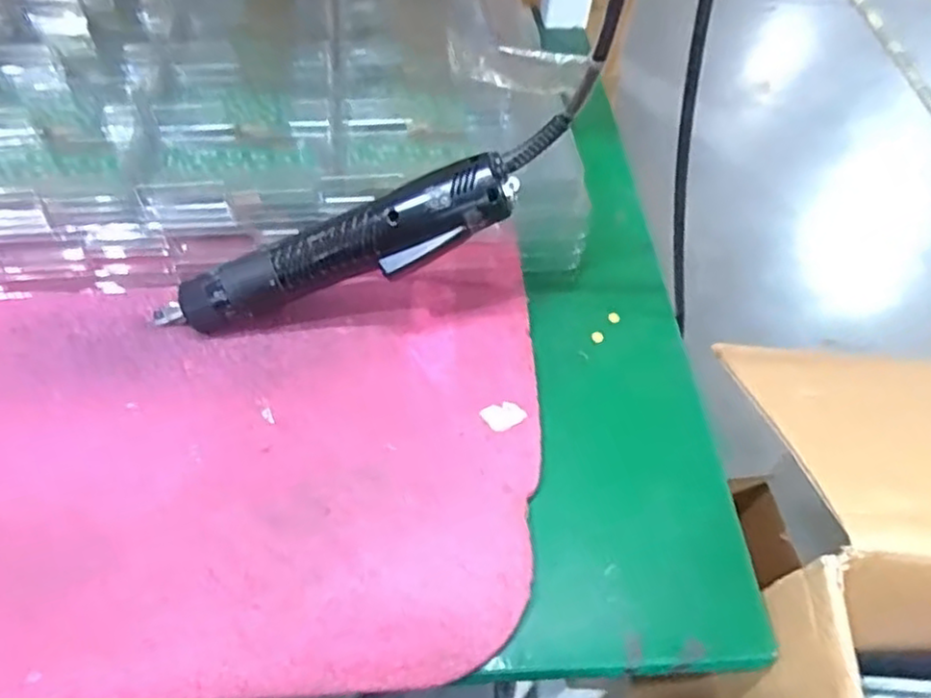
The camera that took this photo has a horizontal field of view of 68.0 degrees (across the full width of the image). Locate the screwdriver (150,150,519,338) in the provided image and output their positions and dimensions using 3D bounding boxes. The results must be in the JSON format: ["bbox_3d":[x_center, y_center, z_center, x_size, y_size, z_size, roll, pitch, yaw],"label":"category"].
[{"bbox_3d":[-0.078,-0.050,0.396,0.220,0.033,0.033,-20,55,12],"label":"screwdriver"}]

